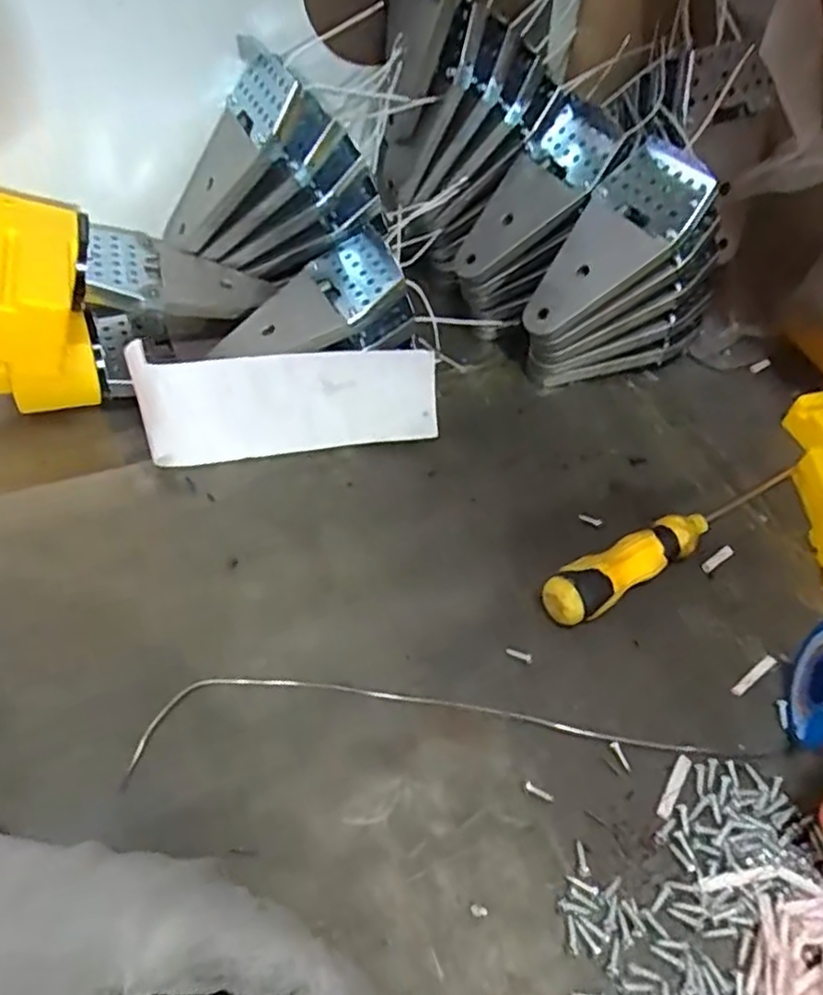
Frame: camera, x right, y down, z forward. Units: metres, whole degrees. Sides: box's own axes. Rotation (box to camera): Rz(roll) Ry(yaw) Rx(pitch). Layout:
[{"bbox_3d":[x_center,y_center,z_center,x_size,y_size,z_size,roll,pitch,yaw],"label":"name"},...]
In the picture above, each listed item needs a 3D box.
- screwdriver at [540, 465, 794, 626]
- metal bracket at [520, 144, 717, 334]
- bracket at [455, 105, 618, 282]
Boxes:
[{"bbox_3d":[0.161,0.021,0.414,0.211,0.026,0.026,-24,55,-25],"label":"screwdriver"},{"bbox_3d":[0.129,-0.165,0.465,0.135,0.013,0.067,-49,58,12],"label":"metal bracket"},{"bbox_3d":[0.086,-0.212,0.499,0.136,0.016,0.068,-49,62,5],"label":"bracket"}]

